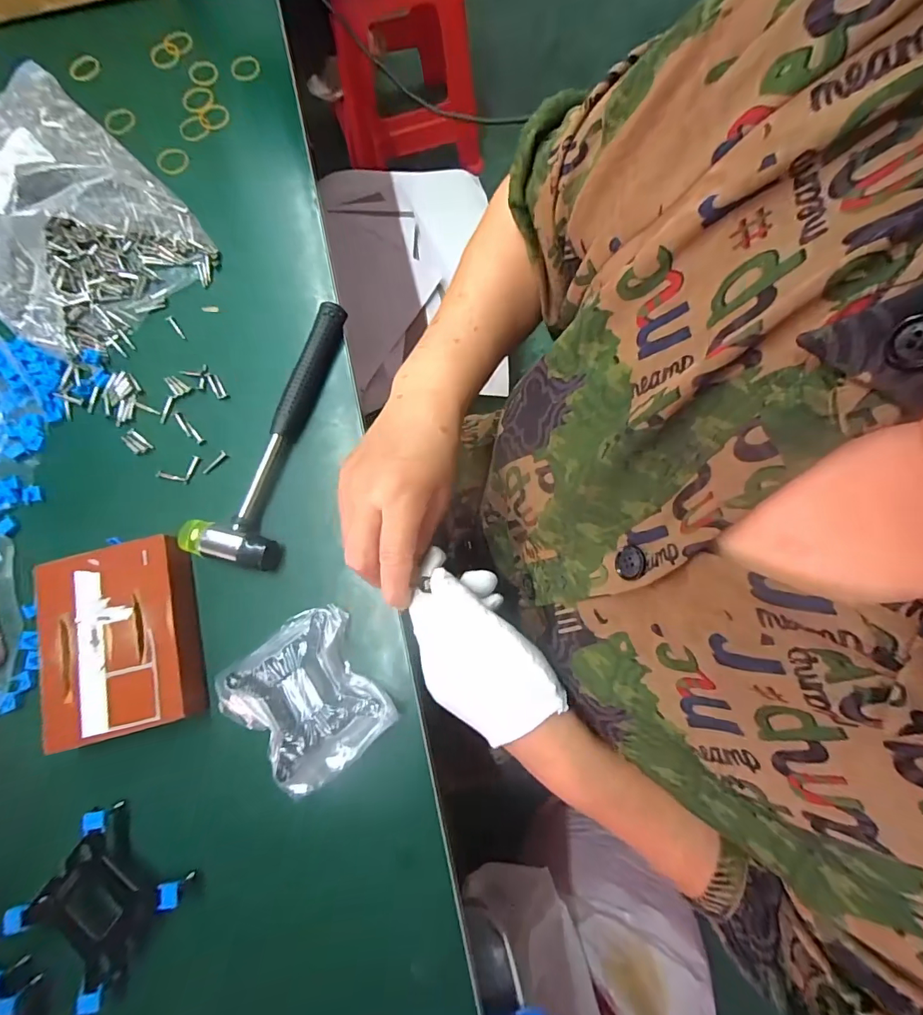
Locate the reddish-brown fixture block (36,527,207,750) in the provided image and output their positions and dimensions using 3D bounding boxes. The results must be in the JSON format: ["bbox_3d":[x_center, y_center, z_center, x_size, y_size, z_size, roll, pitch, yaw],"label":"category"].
[{"bbox_3d":[-0.258,0.098,0.343,0.113,0.028,0.135,-14,79,-3],"label":"reddish-brown fixture block"}]

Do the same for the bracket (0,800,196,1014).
[{"bbox_3d":[-0.247,0.270,0.309,0.085,0.023,0.084,36,80,7],"label":"bracket"}]

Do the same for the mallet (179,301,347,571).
[{"bbox_3d":[-0.165,-0.070,0.381,0.076,0.028,0.236,10,78,2],"label":"mallet"}]

